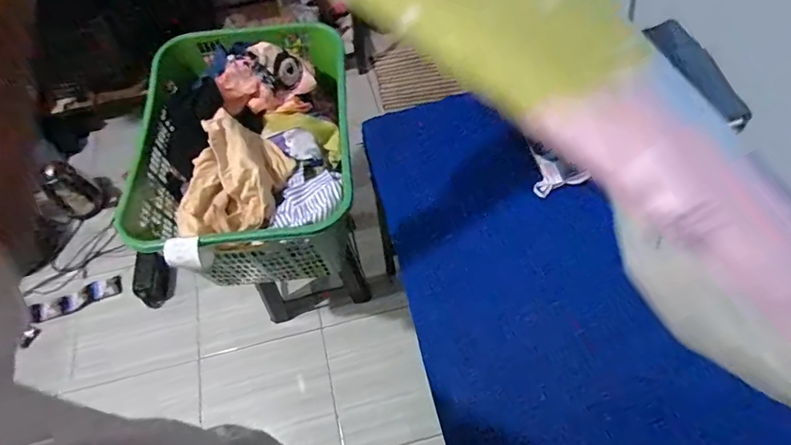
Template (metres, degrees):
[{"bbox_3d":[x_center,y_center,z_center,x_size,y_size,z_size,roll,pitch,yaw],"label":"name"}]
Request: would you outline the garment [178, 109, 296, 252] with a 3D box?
[{"bbox_3d":[-0.314,-0.077,0.857,0.157,0.104,0.234,14,61,10],"label":"garment"}]

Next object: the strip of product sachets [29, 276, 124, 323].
[{"bbox_3d":[-1.101,0.265,1.551,0.296,0.027,0.089,-23,62,-11],"label":"strip of product sachets"}]

